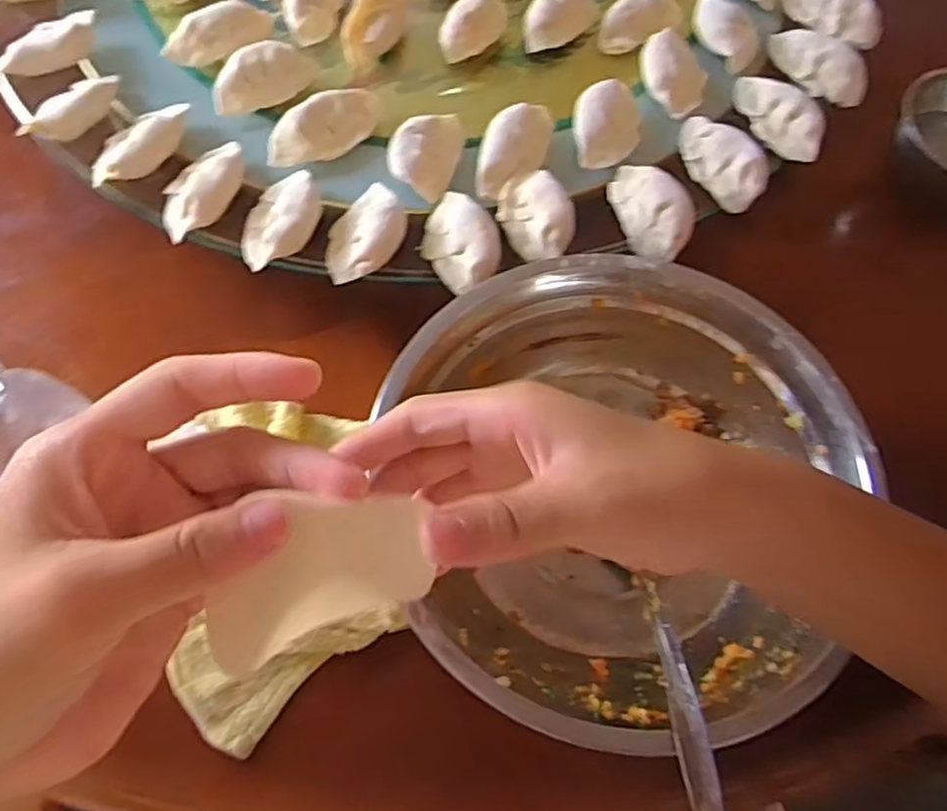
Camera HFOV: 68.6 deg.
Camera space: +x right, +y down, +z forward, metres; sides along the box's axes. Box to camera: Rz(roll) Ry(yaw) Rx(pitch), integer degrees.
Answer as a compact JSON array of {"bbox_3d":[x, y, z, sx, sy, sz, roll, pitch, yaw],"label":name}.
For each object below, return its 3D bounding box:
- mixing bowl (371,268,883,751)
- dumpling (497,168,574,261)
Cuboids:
[{"bbox_3d":[0.076,0.044,0.369,0.236,0.076,0.238,1,64,-2],"label":"mixing bowl"},{"bbox_3d":[0.037,-0.117,0.415,0.039,0.018,0.061,-19,66,-11],"label":"dumpling"}]

